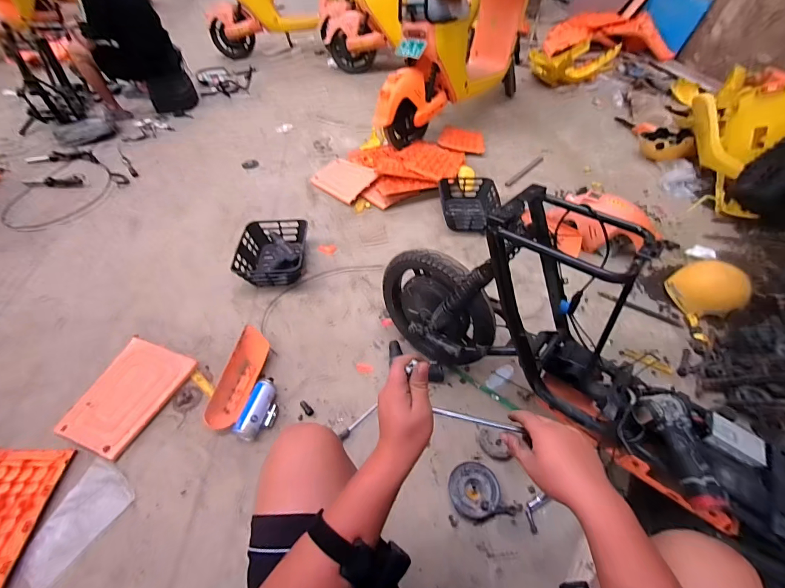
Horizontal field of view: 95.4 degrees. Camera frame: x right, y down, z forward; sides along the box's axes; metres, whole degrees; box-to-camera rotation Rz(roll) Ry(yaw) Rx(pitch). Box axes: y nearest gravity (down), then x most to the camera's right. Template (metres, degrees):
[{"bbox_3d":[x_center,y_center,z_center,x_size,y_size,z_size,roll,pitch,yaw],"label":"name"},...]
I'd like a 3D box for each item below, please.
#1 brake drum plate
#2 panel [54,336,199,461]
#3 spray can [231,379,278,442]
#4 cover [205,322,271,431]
[{"bbox_3d":[0.227,0.502,0.915,0.159,0.034,0.129,-9,47,-9],"label":"brake drum plate"},{"bbox_3d":[-0.795,0.295,1.070,0.252,0.044,0.323,16,48,14],"label":"panel"},{"bbox_3d":[-0.392,0.331,1.044,0.066,0.062,0.182,11,47,10],"label":"spray can"},{"bbox_3d":[-0.480,0.252,1.115,0.111,0.060,0.324,11,63,10],"label":"cover"}]

